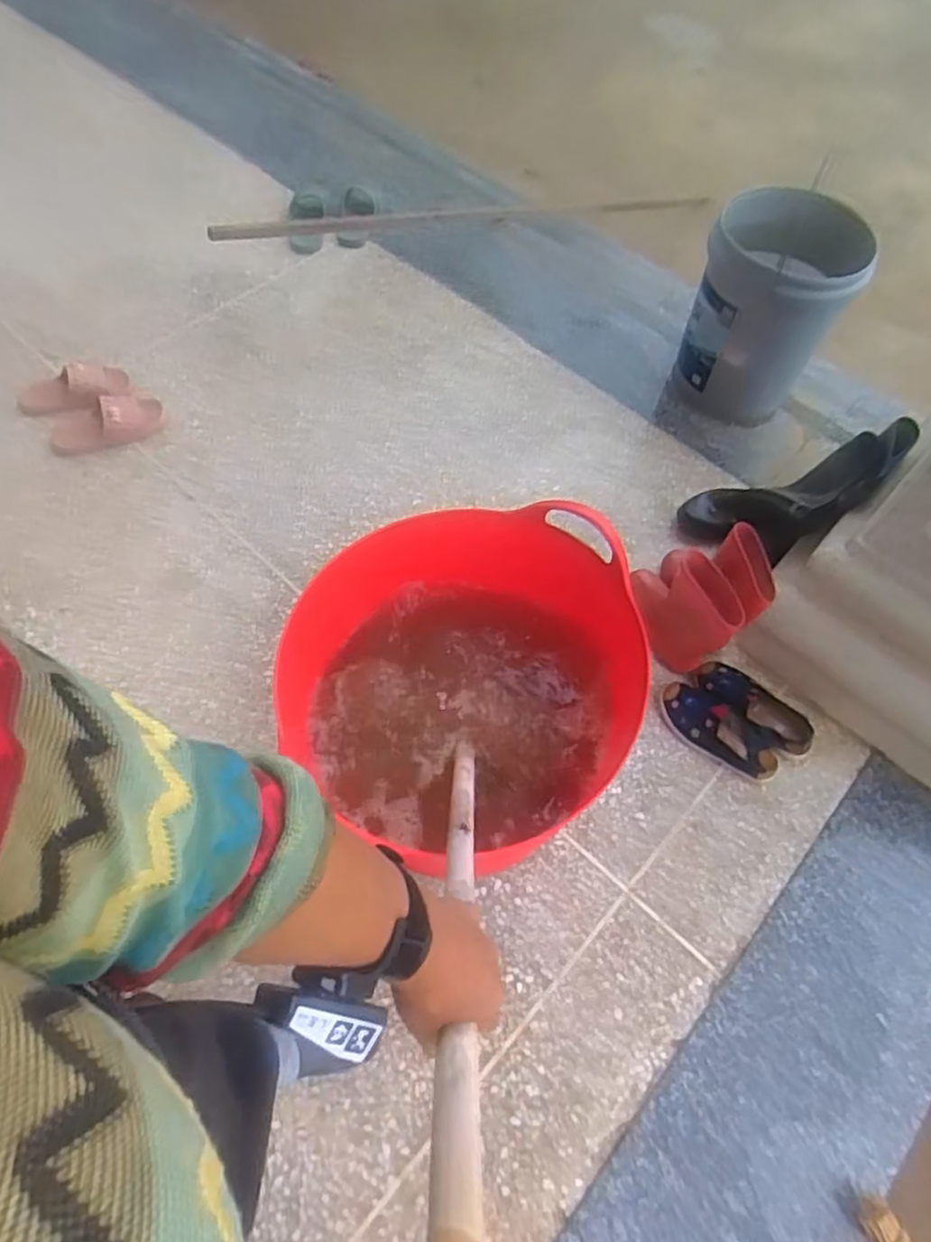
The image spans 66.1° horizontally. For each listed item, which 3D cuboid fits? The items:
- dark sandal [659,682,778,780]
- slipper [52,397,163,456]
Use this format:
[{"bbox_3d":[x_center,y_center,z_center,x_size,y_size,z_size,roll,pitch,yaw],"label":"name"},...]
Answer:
[{"bbox_3d":[0.443,0.194,1.256,0.225,0.044,0.088,37,69,14],"label":"dark sandal"},{"bbox_3d":[-0.775,-0.426,1.546,0.239,0.055,0.124,-32,70,-15],"label":"slipper"}]

